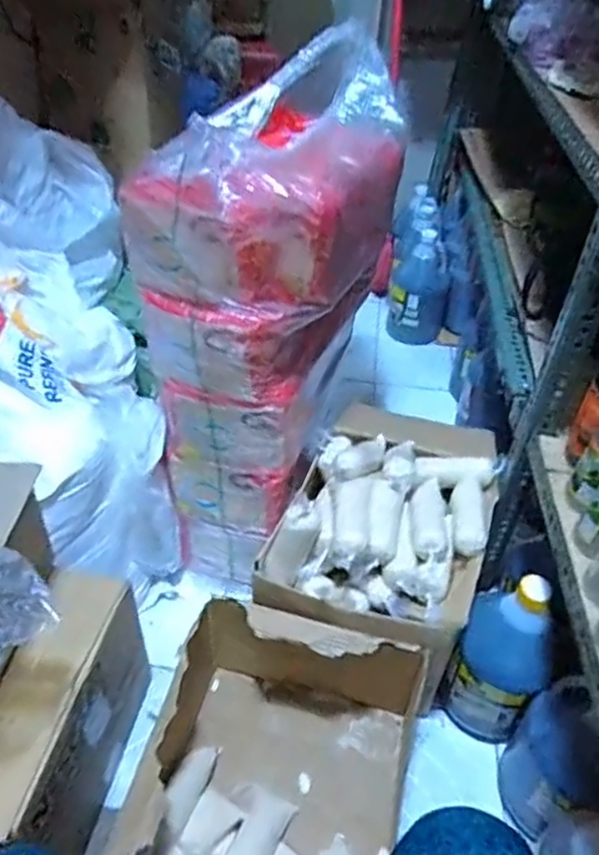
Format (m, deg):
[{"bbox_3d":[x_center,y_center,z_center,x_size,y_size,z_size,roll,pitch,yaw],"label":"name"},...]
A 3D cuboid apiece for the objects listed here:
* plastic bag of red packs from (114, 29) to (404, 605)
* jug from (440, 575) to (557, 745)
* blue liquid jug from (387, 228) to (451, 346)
[{"bbox_3d":[-0.020,-0.174,1.027,0.215,0.655,0.554,21,45,18],"label":"plastic bag of red packs"},{"bbox_3d":[0.275,0.311,0.848,0.112,0.259,0.105,25,46,23],"label":"jug"},{"bbox_3d":[0.313,-0.360,1.635,0.119,0.260,0.113,-32,53,-33],"label":"blue liquid jug"}]

